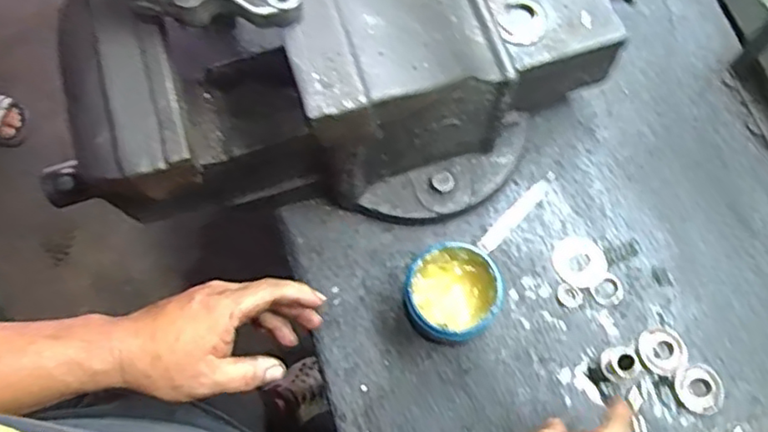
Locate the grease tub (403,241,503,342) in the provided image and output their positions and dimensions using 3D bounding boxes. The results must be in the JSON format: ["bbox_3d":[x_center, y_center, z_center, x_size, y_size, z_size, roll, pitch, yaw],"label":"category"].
[{"bbox_3d":[0.066,0.083,0.629,0.086,0.104,0.086,-1,73,2],"label":"grease tub"}]

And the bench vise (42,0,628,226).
[{"bbox_3d":[-0.032,-0.117,0.590,0.527,0.240,0.198,-12,73,-2],"label":"bench vise"}]

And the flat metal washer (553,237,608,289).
[{"bbox_3d":[0.213,0.050,0.684,0.054,0.008,0.056,-1,73,2],"label":"flat metal washer"}]

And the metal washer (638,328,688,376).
[{"bbox_3d":[0.287,0.139,0.650,0.044,0.009,0.047,-1,73,2],"label":"metal washer"}]

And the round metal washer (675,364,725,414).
[{"bbox_3d":[0.319,0.175,0.635,0.044,0.006,0.047,-1,73,2],"label":"round metal washer"}]

